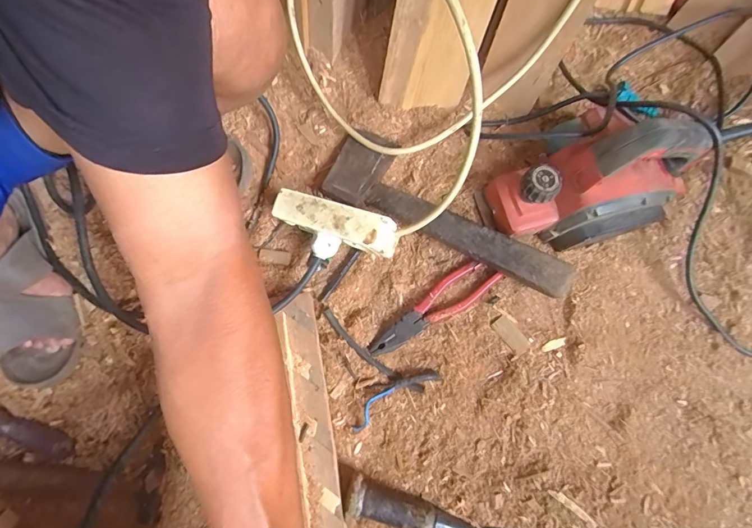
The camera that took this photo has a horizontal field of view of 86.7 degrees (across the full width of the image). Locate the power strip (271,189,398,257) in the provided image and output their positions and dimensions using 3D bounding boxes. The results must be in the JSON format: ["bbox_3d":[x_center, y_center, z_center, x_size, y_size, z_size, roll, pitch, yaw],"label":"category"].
[{"bbox_3d":[-0.053,-0.049,0.481,0.161,0.050,0.045,20,79,18],"label":"power strip"}]

